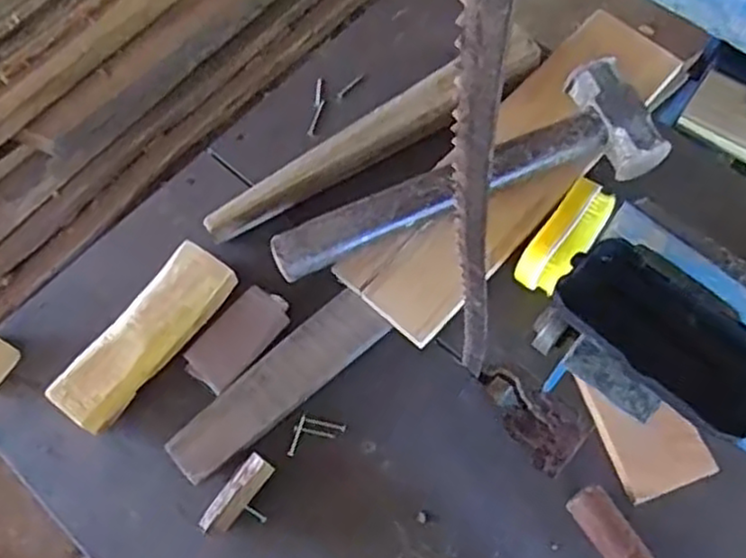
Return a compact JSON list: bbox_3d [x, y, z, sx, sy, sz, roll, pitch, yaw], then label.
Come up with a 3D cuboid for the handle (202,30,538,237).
[{"bbox_3d":[0.005,-0.136,0.682,0.356,0.028,0.045,-34,72,-9],"label":"handle"}]

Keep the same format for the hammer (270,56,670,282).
[{"bbox_3d":[0.080,-0.083,0.630,0.349,0.038,0.105,-25,71,-6],"label":"hammer"}]

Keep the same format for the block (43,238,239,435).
[{"bbox_3d":[-0.195,0.047,0.611,0.055,0.032,0.174,35,75,14],"label":"block"}]

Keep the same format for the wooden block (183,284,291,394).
[{"bbox_3d":[-0.120,0.052,0.633,0.055,0.011,0.097,37,76,15],"label":"wooden block"}]

